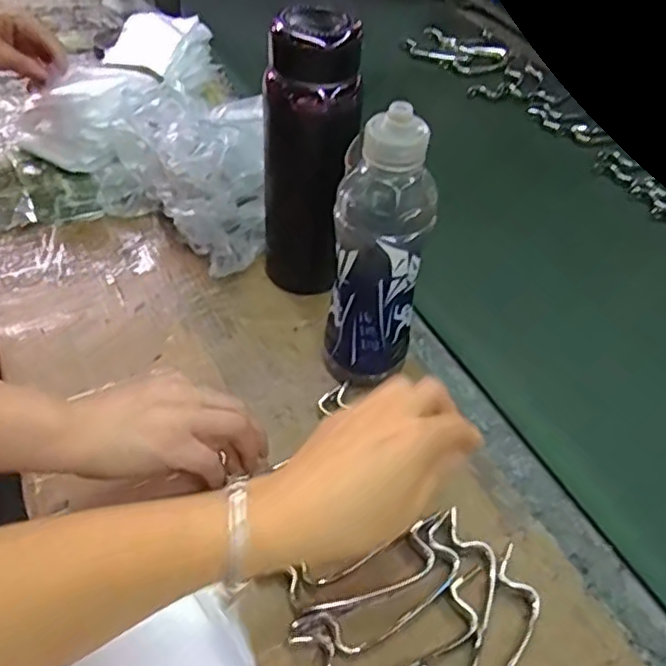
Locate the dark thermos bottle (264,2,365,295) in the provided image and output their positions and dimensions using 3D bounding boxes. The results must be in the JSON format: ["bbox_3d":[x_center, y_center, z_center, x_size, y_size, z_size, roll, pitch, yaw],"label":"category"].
[{"bbox_3d":[-0.021,-0.136,0.550,0.075,0.234,0.060,2,47,-6],"label":"dark thermos bottle"}]

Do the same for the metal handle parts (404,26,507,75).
[{"bbox_3d":[0.194,-0.445,1.026,0.143,0.013,0.140,3,45,-3],"label":"metal handle parts"}]

